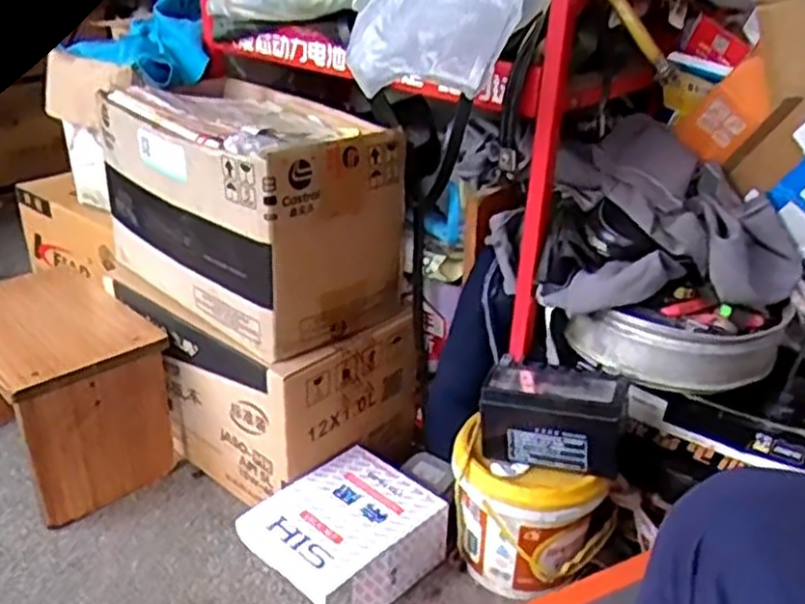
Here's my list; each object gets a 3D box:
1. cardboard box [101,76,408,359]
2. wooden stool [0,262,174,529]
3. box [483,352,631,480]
[{"bbox_3d":[-0.193,-0.134,0.999,0.240,0.240,0.390,-22,36,-40],"label":"cardboard box"},{"bbox_3d":[-0.471,0.118,1.052,0.286,0.223,0.196,26,35,37],"label":"wooden stool"},{"bbox_3d":[0.169,0.123,0.853,0.147,0.101,0.079,13,28,17],"label":"box"}]

